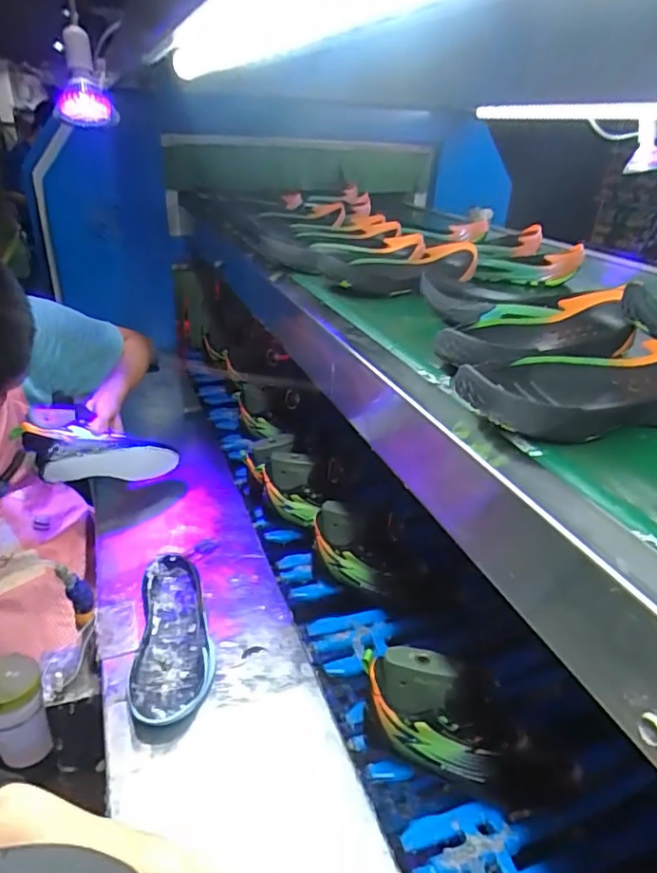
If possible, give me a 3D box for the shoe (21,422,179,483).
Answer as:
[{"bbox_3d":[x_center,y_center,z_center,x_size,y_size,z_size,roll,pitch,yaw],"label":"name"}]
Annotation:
[{"bbox_3d":[-0.360,0.033,0.915,0.235,0.080,0.078,11,19,-37],"label":"shoe"}]

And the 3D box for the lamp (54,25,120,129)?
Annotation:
[{"bbox_3d":[-0.349,-0.510,0.809,0.088,0.118,0.090,-8,30,-19],"label":"lamp"}]

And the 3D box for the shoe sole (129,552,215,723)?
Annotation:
[{"bbox_3d":[-0.191,0.244,0.702,0.096,0.048,0.238,-2,28,-9],"label":"shoe sole"}]

